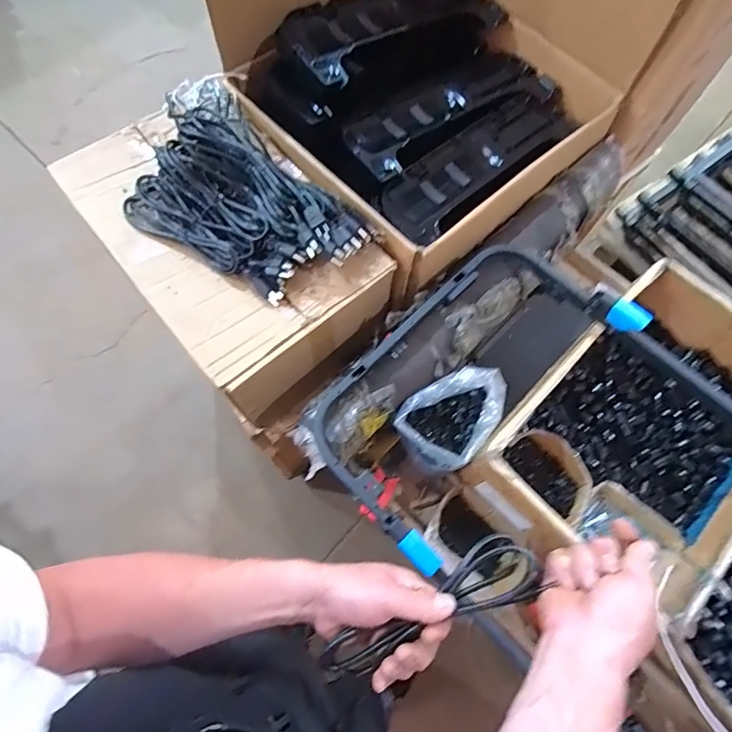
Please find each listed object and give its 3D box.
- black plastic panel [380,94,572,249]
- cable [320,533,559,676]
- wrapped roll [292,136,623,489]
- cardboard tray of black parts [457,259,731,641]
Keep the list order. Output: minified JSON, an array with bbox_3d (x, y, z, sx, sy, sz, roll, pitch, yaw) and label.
[{"bbox_3d":[0.230,-0.408,0.862,0.498,0.038,0.131,-39,74,-16],"label":"black plastic panel"},{"bbox_3d":[0.064,0.241,0.432,0.227,0.033,0.061,-27,71,-3],"label":"cable"},{"bbox_3d":[0.220,-0.133,0.796,0.871,0.113,0.131,-42,75,-16],"label":"wrapped roll"},{"bbox_3d":[0.479,0.110,0.764,0.541,0.159,0.338,-42,75,-16],"label":"cardboard tray of black parts"}]

